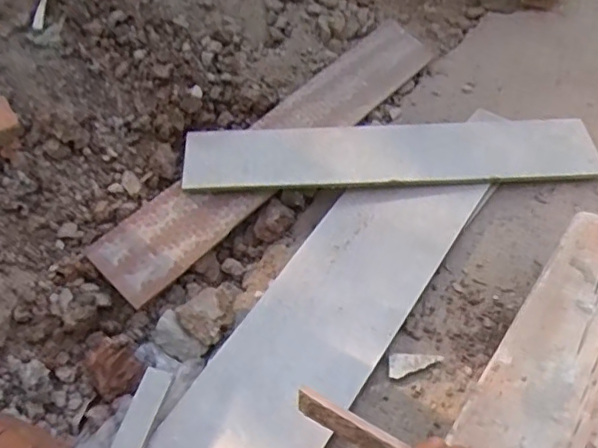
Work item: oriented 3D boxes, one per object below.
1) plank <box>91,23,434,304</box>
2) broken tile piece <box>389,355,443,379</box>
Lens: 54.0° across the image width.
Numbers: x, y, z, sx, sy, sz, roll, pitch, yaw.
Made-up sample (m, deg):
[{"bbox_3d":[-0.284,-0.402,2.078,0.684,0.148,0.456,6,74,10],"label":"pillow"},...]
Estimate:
[{"bbox_3d":[-0.022,-0.117,0.820,0.098,0.015,0.595,43,66,10],"label":"plank"},{"bbox_3d":[0.128,0.156,0.644,0.059,0.010,0.023,-5,52,2],"label":"broken tile piece"}]

